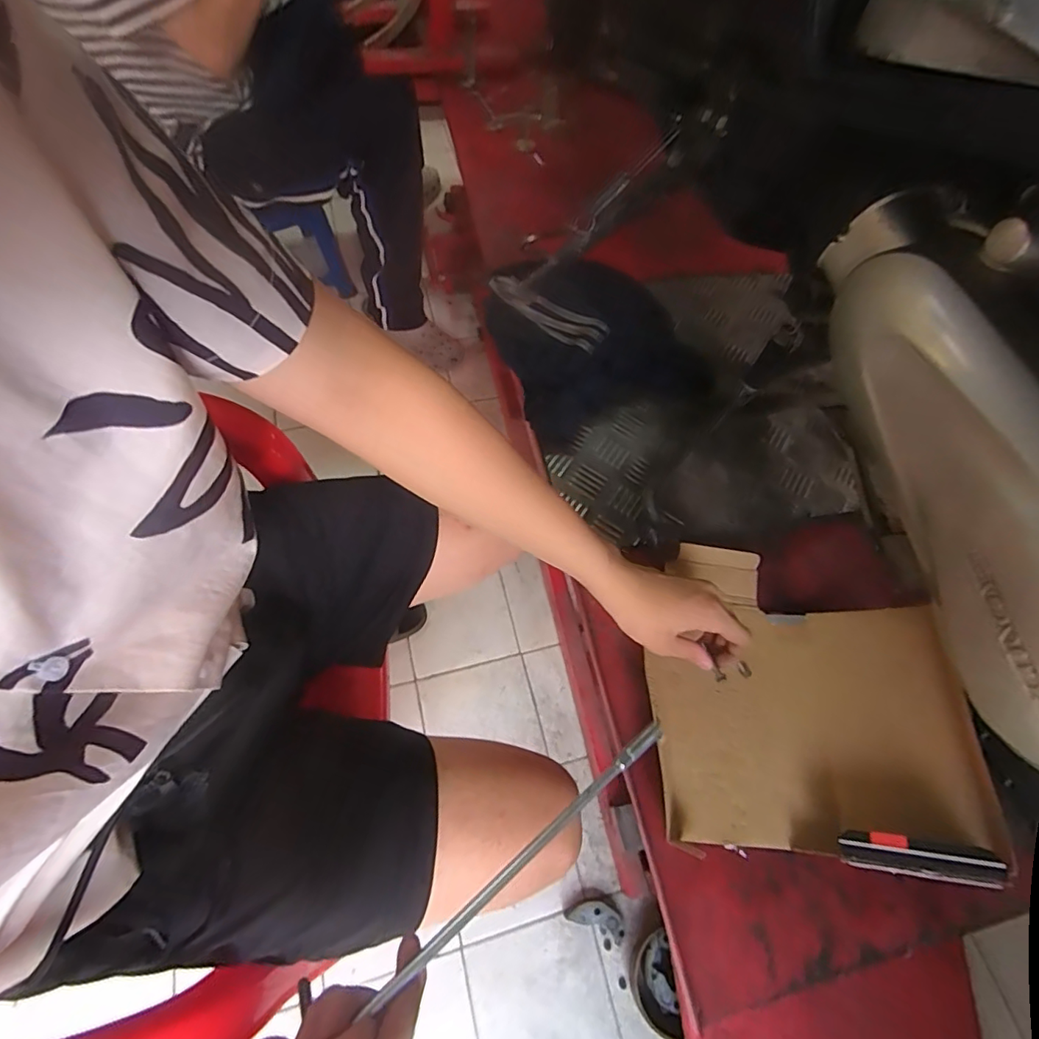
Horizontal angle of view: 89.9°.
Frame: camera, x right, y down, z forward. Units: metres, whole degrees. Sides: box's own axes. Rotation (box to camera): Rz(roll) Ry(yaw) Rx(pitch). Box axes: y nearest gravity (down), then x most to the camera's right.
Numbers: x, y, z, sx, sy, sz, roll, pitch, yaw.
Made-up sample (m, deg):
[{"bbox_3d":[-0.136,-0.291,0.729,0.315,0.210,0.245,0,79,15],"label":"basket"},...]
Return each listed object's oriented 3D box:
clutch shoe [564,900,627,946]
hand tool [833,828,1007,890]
[{"bbox_3d":[0.117,0.598,0.783,0.087,0.012,0.040,21,62,8],"label":"clutch shoe"},{"bbox_3d":[0.302,0.257,0.396,0.098,0.025,0.026,-11,55,33],"label":"hand tool"}]

